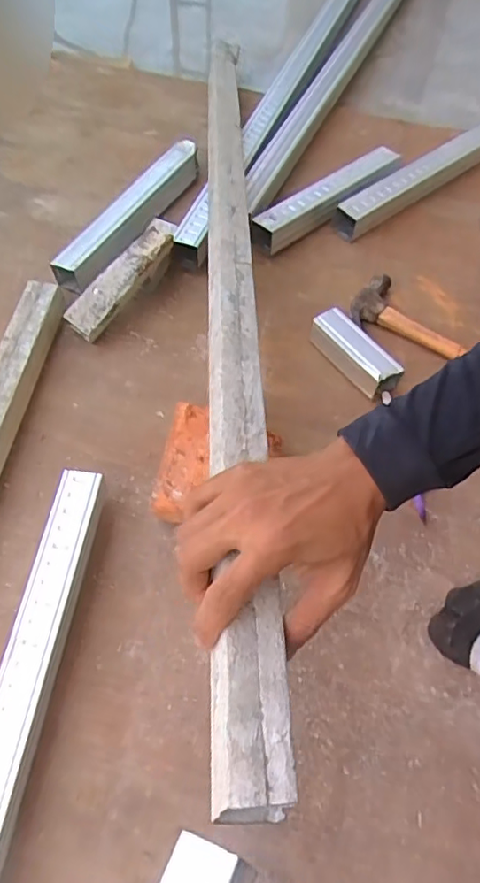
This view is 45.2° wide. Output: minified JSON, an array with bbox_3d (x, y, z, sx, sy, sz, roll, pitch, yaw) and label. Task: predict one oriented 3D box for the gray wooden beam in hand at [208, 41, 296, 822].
[{"bbox_3d":[-0.011,-0.214,0.603,0.042,0.027,1.015,0,50,-3],"label":"gray wooden beam in hand"}]

